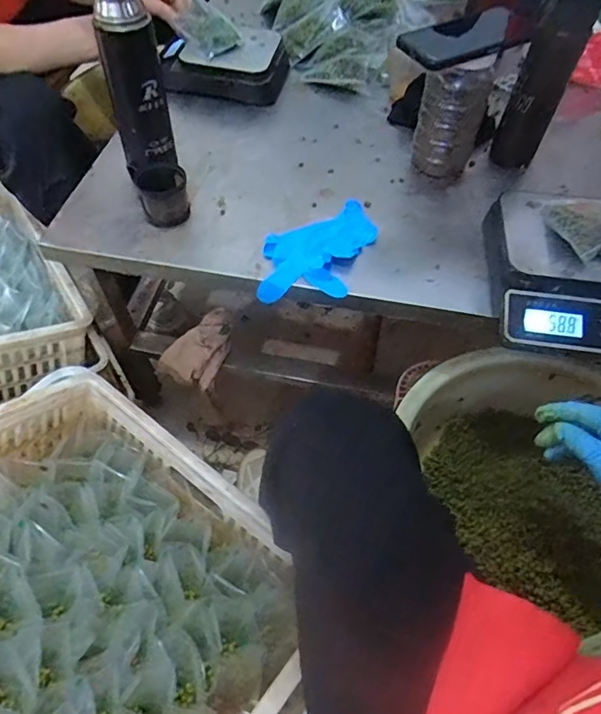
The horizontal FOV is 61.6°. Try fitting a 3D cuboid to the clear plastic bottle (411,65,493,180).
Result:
[{"bbox_3d":[0.206,-0.332,0.688,0.078,0.138,0.090,18,57,11],"label":"clear plastic bottle"}]

